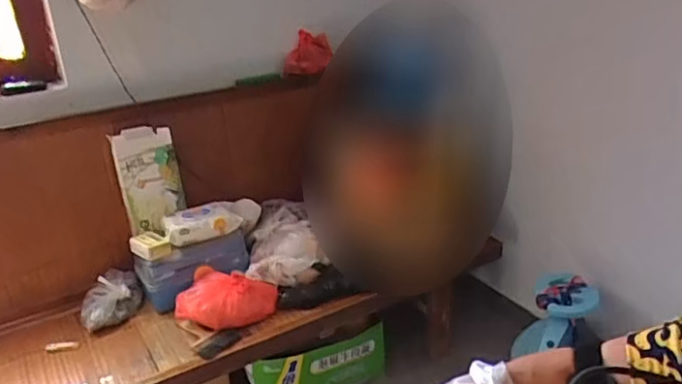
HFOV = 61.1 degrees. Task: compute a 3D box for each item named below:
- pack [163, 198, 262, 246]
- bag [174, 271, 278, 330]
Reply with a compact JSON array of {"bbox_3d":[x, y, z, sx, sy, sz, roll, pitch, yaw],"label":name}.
[{"bbox_3d":[-0.392,0.084,1.792,0.304,0.086,0.115,-14,27,-22],"label":"pack"},{"bbox_3d":[-0.321,0.312,1.650,0.287,0.133,0.167,-11,26,-15],"label":"bag"}]

